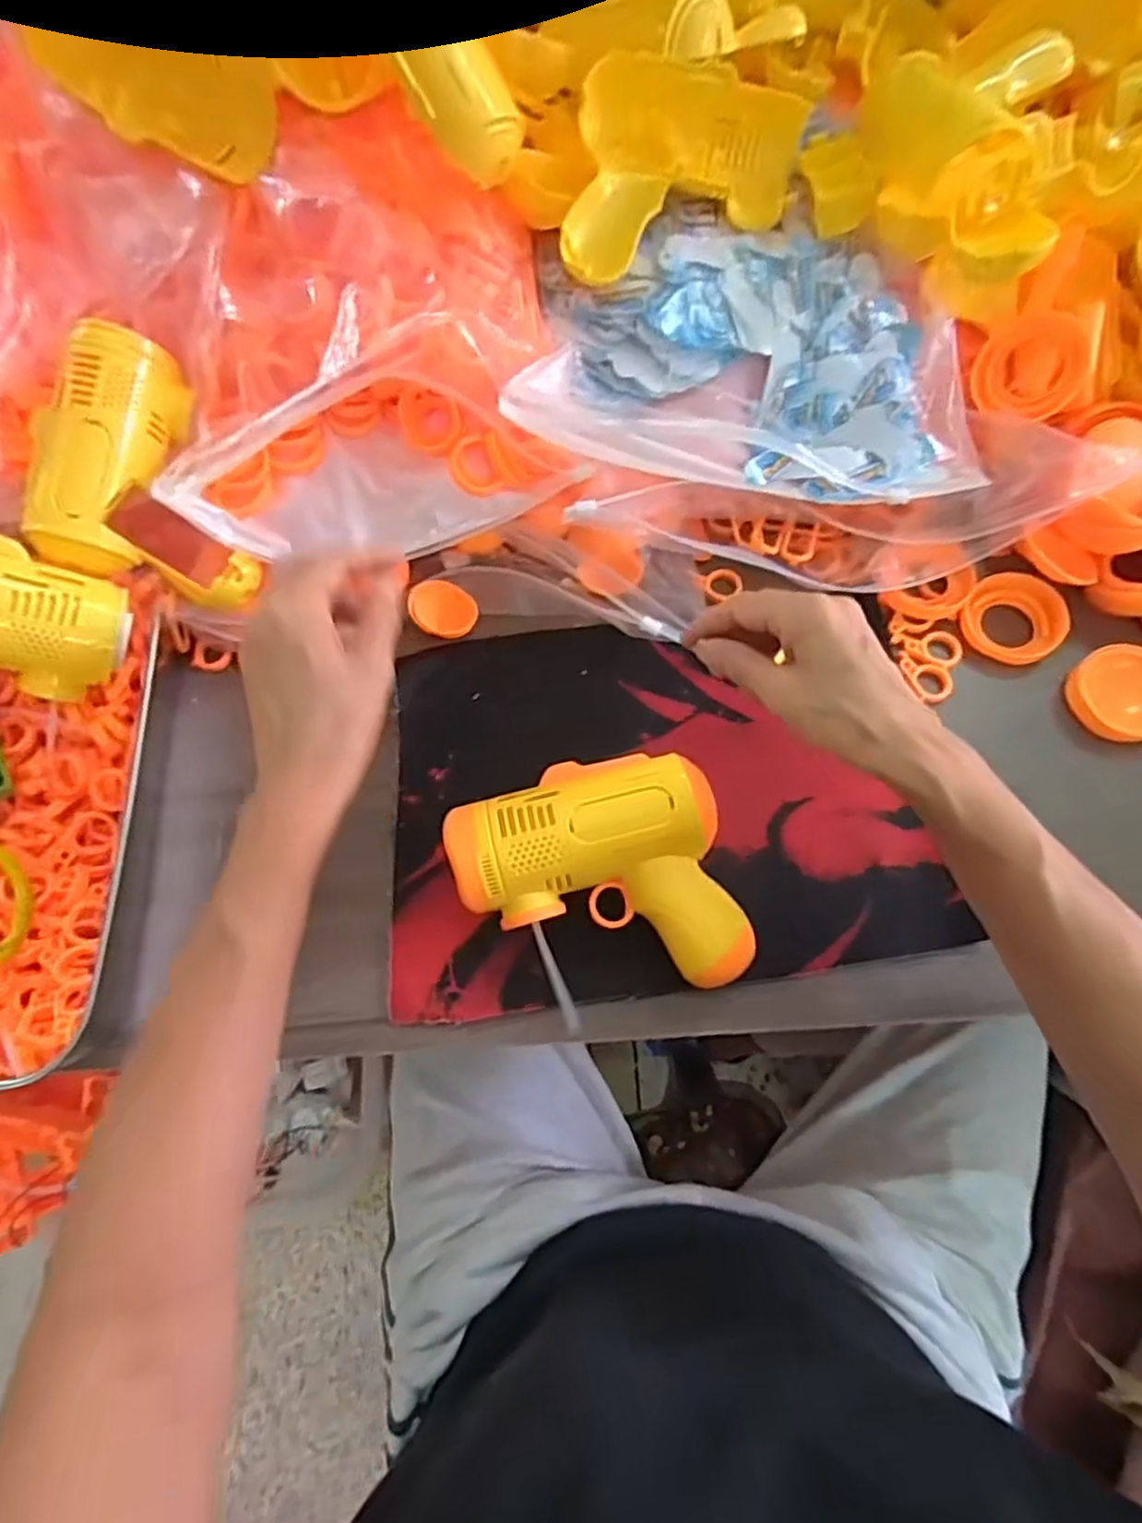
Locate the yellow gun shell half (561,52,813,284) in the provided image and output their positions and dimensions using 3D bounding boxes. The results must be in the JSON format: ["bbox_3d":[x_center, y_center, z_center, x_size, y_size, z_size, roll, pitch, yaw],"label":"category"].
[{"bbox_3d":[0.065,-0.339,0.406,0.129,0.049,0.118,7,70,6],"label":"yellow gun shell half"}]

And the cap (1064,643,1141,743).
[{"bbox_3d":[0.331,-0.042,0.426,0.058,0.018,0.057,-1,69,2],"label":"cap"}]

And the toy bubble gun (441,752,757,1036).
[{"bbox_3d":[0.015,0.065,0.378,0.135,0.058,0.123,-15,69,-3],"label":"toy bubble gun"}]

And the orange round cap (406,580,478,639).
[{"bbox_3d":[-0.085,-0.101,0.471,0.046,0.005,0.036,27,82,0],"label":"orange round cap"}]

